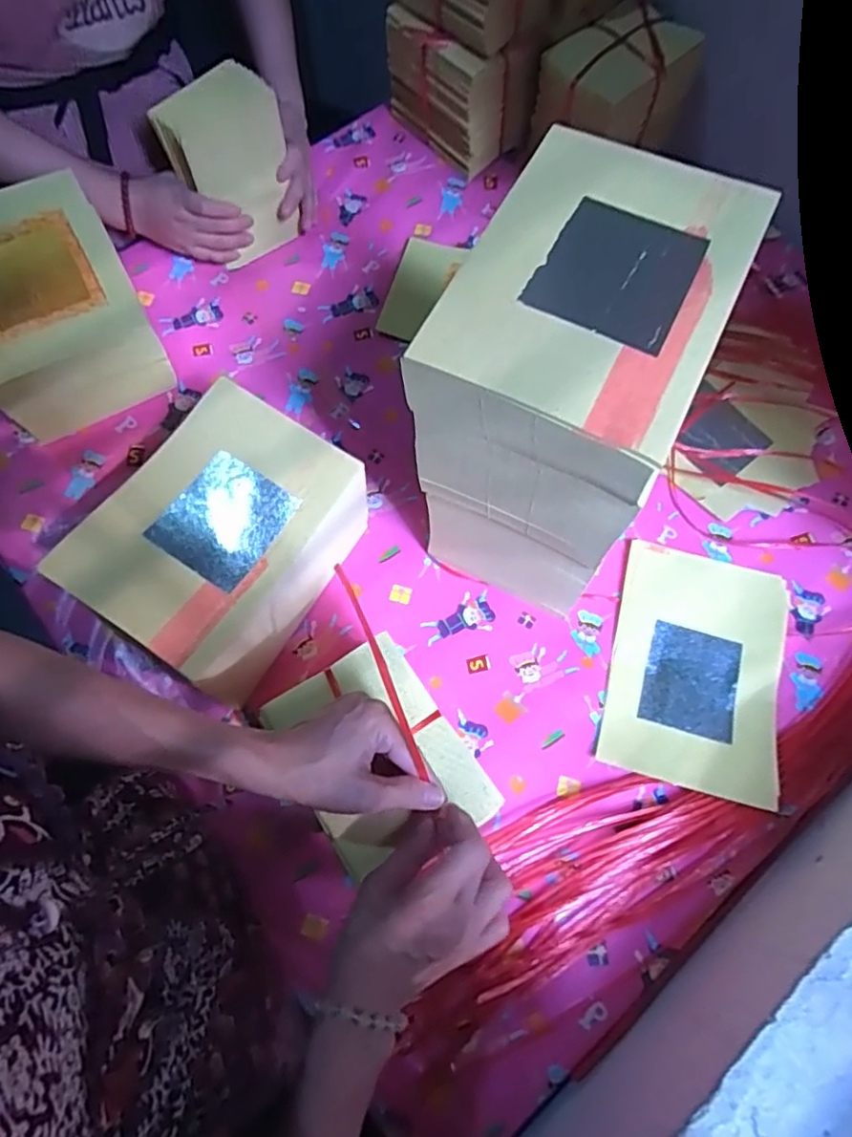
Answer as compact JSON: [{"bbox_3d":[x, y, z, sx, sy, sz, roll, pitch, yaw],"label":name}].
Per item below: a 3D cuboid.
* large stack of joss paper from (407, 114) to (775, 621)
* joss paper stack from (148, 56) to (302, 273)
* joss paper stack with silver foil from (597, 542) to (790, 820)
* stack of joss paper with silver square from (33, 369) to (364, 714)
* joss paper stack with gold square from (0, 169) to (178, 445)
[{"bbox_3d":[0.107,-0.138,0.513,0.166,0.286,0.222,27,73,7],"label":"large stack of joss paper"},{"bbox_3d":[-0.224,-0.462,0.720,0.123,0.179,0.039,-24,59,-5],"label":"joss paper stack"},{"bbox_3d":[0.274,0.096,0.614,0.166,0.022,0.235,15,72,3],"label":"joss paper stack with silver foil"},{"bbox_3d":[-0.184,-0.021,0.579,0.170,0.143,0.226,31,73,8],"label":"stack of joss paper with silver square"},{"bbox_3d":[-0.395,-0.267,0.666,0.160,0.148,0.213,-27,75,-11],"label":"joss paper stack with gold square"}]

